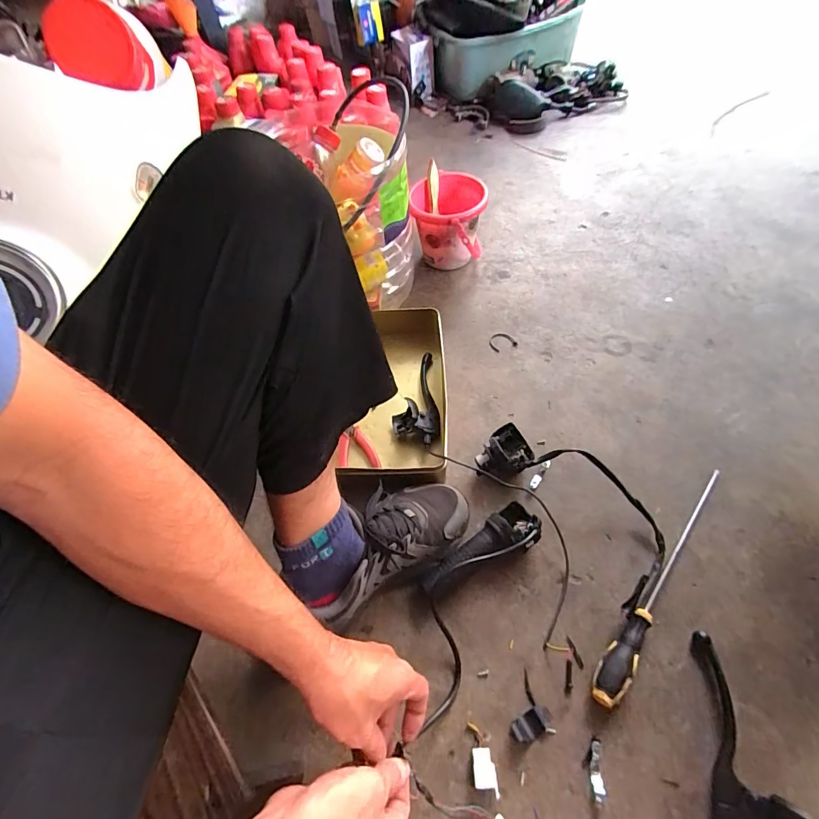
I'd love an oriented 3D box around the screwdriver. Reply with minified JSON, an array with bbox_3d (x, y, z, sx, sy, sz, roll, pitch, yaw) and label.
[{"bbox_3d":[0.309,0.198,0.517,0.030,0.027,0.341,33,66,22],"label":"screwdriver"}]

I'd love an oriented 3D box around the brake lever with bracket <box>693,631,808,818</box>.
[{"bbox_3d":[0.333,0.328,0.415,0.059,0.054,0.185,9,59,10],"label":"brake lever with bracket"}]

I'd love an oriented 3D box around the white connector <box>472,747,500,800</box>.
[{"bbox_3d":[0.078,0.374,0.433,0.023,0.014,0.040,-6,58,0],"label":"white connector"}]

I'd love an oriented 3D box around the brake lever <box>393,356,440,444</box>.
[{"bbox_3d":[0.010,-0.029,0.670,0.070,0.062,0.178,-3,58,2],"label":"brake lever"}]

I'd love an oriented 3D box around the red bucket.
[{"bbox_3d":[0.075,-0.366,0.831,0.132,0.142,0.147,-2,58,3],"label":"red bucket"}]

